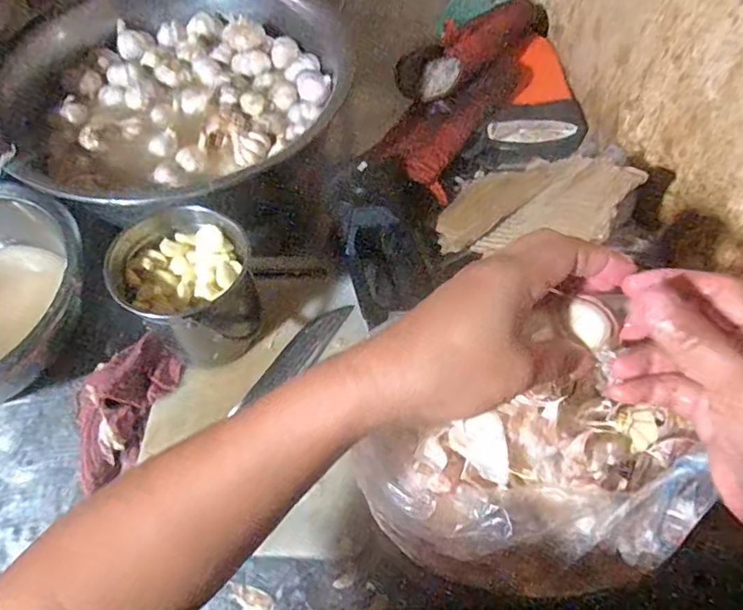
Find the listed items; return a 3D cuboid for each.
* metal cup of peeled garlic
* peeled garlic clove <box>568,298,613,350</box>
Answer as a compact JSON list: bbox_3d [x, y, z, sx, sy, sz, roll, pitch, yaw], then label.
[{"bbox_3d":[-0.186,-0.023,0.571,0.120,0.121,0.124,-1,58,1],"label":"metal cup of peeled garlic"},{"bbox_3d":[0.114,0.009,0.282,0.018,0.012,0.027,-44,82,16],"label":"peeled garlic clove"}]

